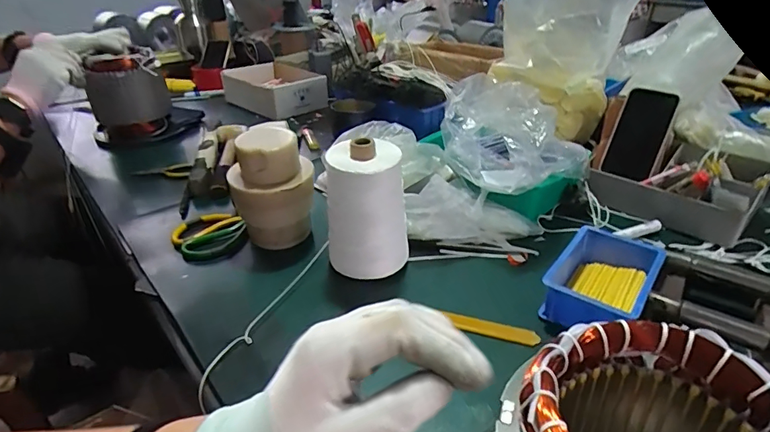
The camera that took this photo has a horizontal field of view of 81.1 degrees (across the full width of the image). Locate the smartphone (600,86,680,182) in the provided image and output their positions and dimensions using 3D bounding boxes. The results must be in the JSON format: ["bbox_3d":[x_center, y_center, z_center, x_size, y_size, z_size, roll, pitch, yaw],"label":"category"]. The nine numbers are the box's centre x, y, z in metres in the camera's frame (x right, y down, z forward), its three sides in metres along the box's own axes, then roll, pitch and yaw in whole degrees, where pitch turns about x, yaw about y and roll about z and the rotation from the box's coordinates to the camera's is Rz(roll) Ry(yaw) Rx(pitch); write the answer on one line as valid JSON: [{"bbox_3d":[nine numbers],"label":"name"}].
[{"bbox_3d":[0.398,-0.128,0.705,0.070,0.140,0.013,22,4,35],"label":"smartphone"}]

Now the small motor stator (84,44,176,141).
[{"bbox_3d":[-0.566,-0.270,0.982,0.164,0.167,0.175,-13,34,-19],"label":"small motor stator"}]

